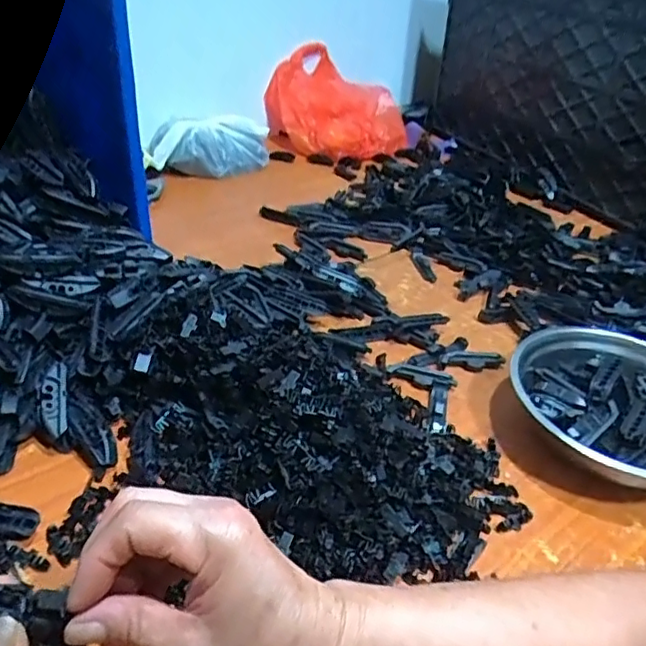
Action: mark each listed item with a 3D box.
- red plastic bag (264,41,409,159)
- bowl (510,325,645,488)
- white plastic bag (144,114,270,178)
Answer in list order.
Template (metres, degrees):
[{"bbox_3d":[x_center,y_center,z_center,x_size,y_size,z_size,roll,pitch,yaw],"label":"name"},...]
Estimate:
[{"bbox_3d":[0.034,-0.461,1.217,0.288,0.145,0.288,8,35,4],"label":"red plastic bag"},{"bbox_3d":[0.275,0.084,0.560,0.202,0.056,0.202,4,35,-2],"label":"bowl"},{"bbox_3d":[-0.208,-0.323,1.054,0.233,0.089,0.102,-22,43,-33],"label":"white plastic bag"}]

